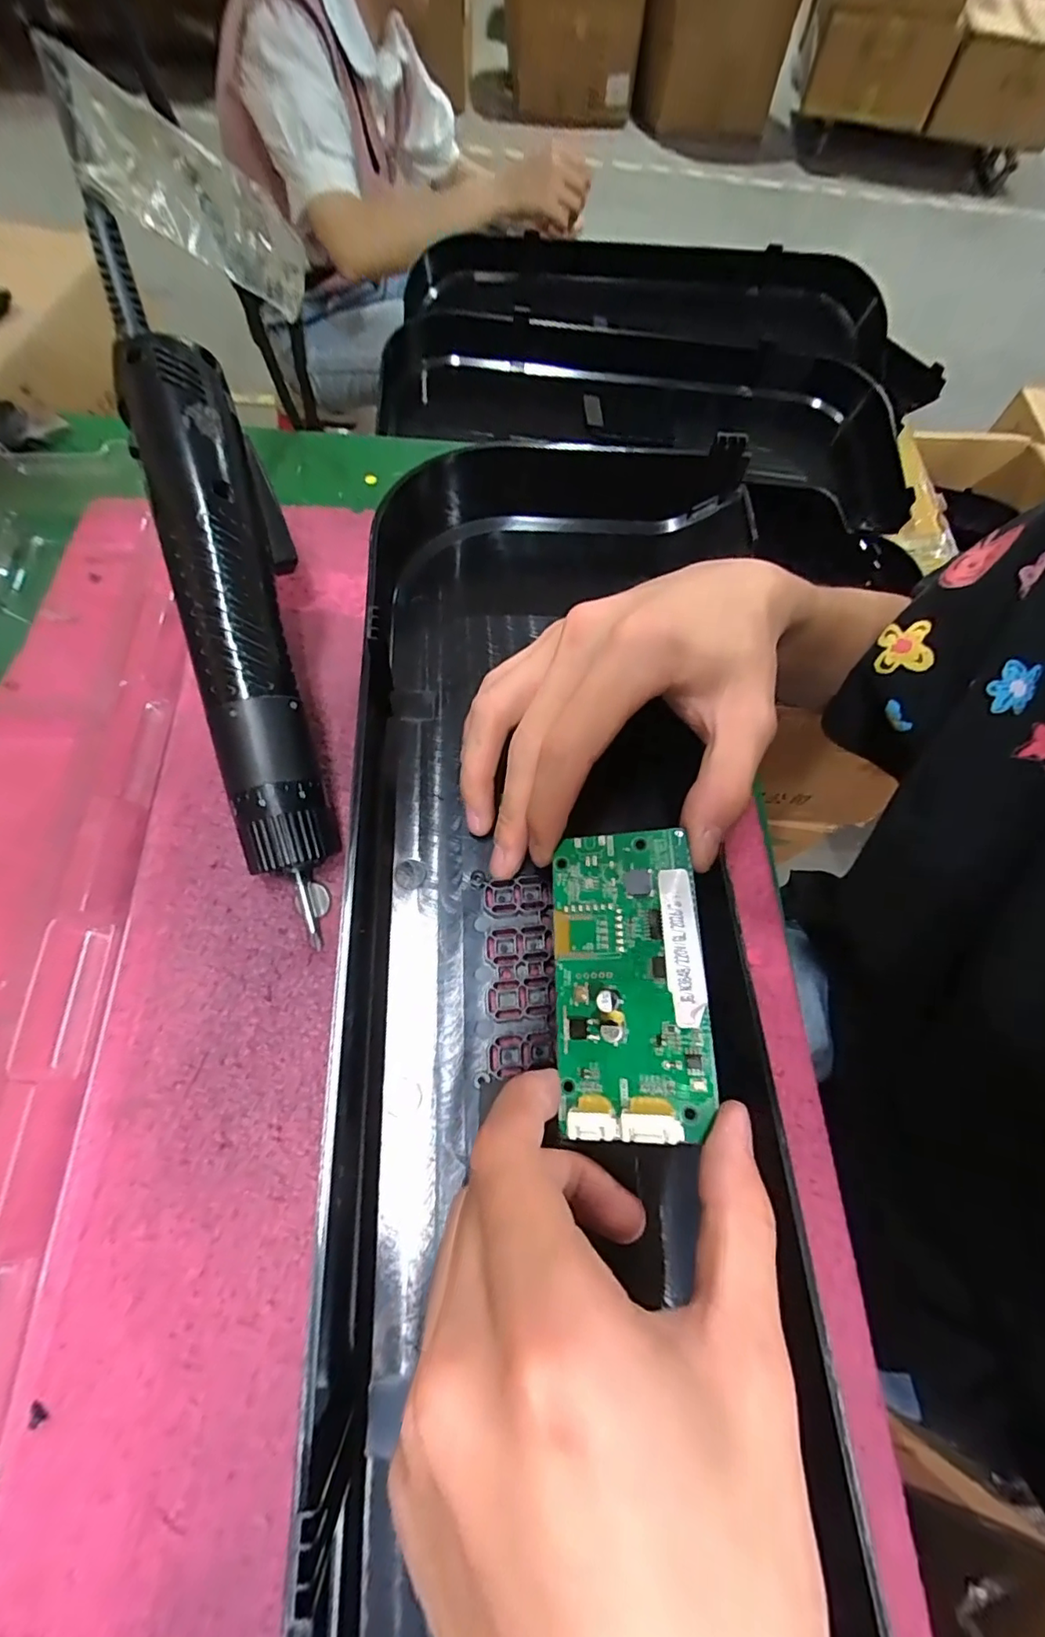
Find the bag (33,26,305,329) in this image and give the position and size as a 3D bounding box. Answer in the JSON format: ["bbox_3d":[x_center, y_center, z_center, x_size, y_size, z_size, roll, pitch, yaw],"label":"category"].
[{"bbox_3d":[-0.120,-0.216,0.193,0.075,0.029,0.009,20,21,-23],"label":"bag"}]

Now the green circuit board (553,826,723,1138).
[{"bbox_3d":[0.034,0.049,0.181,0.047,0.007,0.094,-7,69,16],"label":"green circuit board"}]

